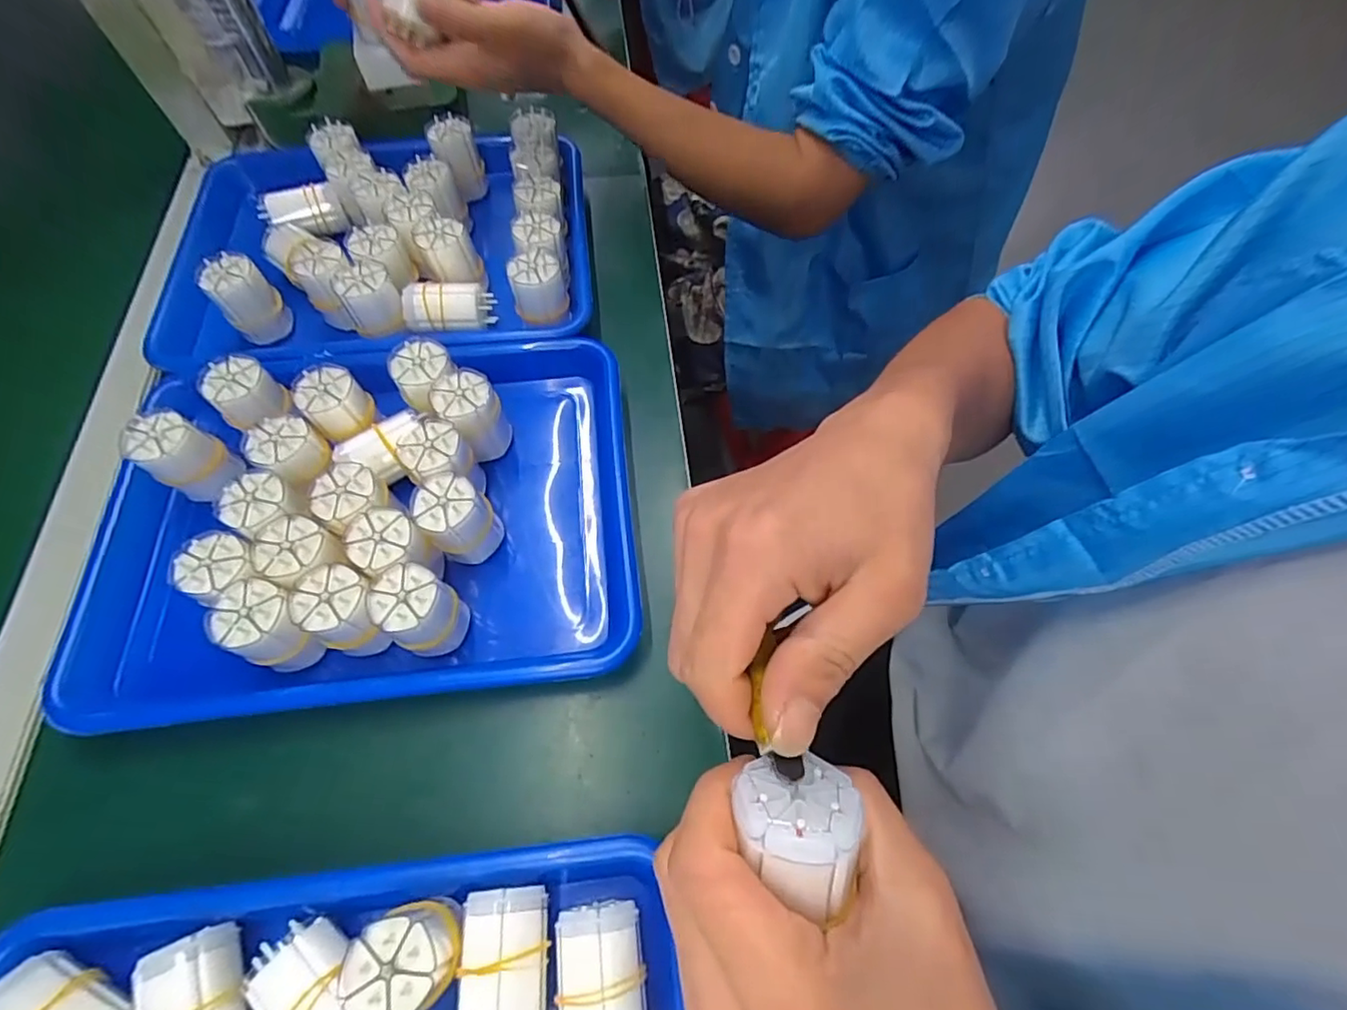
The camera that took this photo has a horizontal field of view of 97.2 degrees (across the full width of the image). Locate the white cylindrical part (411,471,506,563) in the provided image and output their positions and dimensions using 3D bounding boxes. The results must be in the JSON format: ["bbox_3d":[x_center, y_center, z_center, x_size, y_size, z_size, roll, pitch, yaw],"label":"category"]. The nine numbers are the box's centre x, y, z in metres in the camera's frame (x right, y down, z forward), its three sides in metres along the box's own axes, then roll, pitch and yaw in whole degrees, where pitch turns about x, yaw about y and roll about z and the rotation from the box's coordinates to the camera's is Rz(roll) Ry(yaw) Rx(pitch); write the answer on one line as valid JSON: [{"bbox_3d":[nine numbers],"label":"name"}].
[{"bbox_3d":[-0.133,0.011,0.367,0.040,0.056,0.037,0,63,-1],"label":"white cylindrical part"}]

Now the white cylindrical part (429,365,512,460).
[{"bbox_3d":[-0.135,-0.060,0.401,0.037,0.056,0.036,0,63,-1],"label":"white cylindrical part"}]

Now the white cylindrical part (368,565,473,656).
[{"bbox_3d":[-0.146,0.061,0.344,0.038,0.056,0.039,0,63,-1],"label":"white cylindrical part"}]

